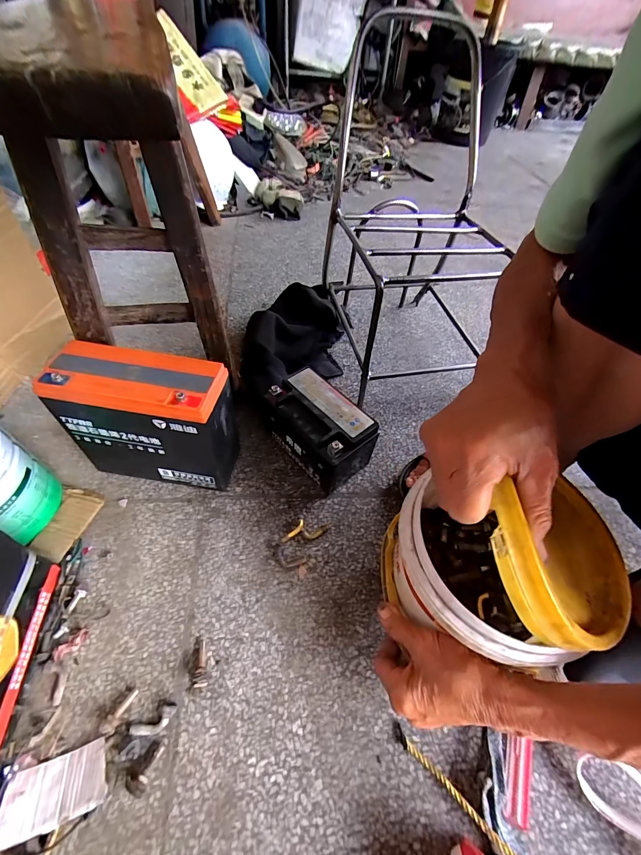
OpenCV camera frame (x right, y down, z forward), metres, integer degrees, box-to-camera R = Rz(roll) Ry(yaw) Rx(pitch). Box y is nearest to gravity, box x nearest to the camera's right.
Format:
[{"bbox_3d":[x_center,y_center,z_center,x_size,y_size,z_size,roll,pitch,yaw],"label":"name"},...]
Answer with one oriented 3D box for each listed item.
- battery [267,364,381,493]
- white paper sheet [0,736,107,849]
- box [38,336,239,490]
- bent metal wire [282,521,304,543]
[{"bbox_3d":[0.001,0.003,0.496,0.089,0.099,0.147,-34,62,-27],"label":"battery"},{"bbox_3d":[-0.219,0.299,0.287,0.080,0.005,0.046,-15,37,-11],"label":"white paper sheet"},{"bbox_3d":[-0.204,-0.002,0.433,0.186,0.173,0.077,9,51,2],"label":"box"},{"bbox_3d":[-0.033,0.133,0.445,0.011,0.011,0.039,39,58,23],"label":"bent metal wire"}]

